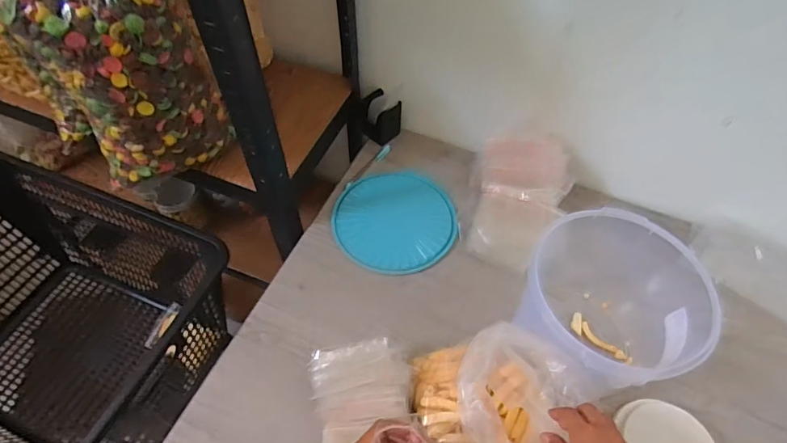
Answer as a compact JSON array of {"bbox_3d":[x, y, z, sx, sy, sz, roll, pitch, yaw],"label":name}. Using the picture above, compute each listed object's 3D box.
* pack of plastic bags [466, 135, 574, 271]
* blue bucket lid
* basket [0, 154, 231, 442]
[{"bbox_3d":[0.207,-0.031,0.737,0.157,0.107,0.211,8,55,4],"label":"pack of plastic bags"},{"bbox_3d":[0.002,-0.005,0.779,0.200,0.008,0.197,1,55,-1],"label":"blue bucket lid"},{"bbox_3d":[-0.588,0.193,0.780,0.560,0.337,0.400,20,57,12],"label":"basket"}]

